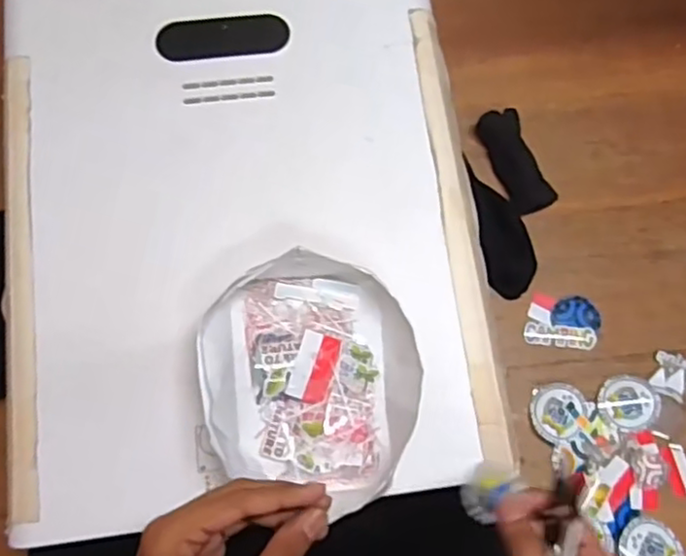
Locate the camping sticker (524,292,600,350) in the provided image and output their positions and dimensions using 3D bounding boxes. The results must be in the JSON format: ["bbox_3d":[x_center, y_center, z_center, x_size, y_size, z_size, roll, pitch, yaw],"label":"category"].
[{"bbox_3d":[0.240,0.047,0.736,0.078,0.005,0.058,5,77,1],"label":"camping sticker"}]

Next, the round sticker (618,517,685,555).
[{"bbox_3d":[0.307,0.270,0.666,0.062,0.006,0.059,1,73,-3],"label":"round sticker"}]

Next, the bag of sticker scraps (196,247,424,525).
[{"bbox_3d":[-0.025,0.077,0.520,0.169,0.046,0.181,13,73,1],"label":"bag of sticker scraps"}]

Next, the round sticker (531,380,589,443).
[{"bbox_3d":[0.223,0.139,0.701,0.054,0.005,0.062,25,74,4],"label":"round sticker"}]

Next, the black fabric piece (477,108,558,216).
[{"bbox_3d":[0.199,-0.134,0.773,0.049,0.016,0.126,-17,75,-8],"label":"black fabric piece"}]

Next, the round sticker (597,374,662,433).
[{"bbox_3d":[0.300,0.131,0.704,0.064,0.006,0.057,9,73,-1],"label":"round sticker"}]

